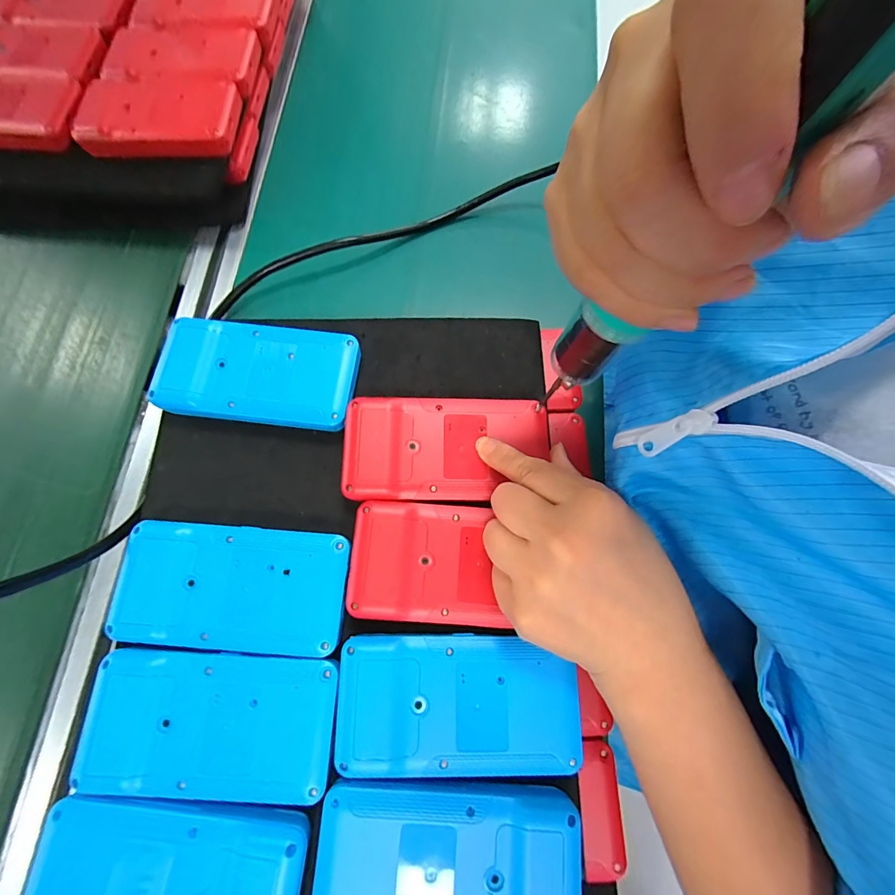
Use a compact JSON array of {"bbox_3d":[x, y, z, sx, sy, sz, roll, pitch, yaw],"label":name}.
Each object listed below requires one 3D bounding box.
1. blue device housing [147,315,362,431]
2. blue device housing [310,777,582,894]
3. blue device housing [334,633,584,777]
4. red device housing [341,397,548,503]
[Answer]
[{"bbox_3d":[-0.117,-0.048,0.253,0.118,0.014,0.062,7,75,3],"label":"blue device housing"},{"bbox_3d":[0.000,0.193,0.187,0.119,0.013,0.065,4,75,2],"label":"blue device housing"},{"bbox_3d":[0.006,0.128,0.205,0.119,0.012,0.062,1,75,1],"label":"blue device housing"},{"bbox_3d":[-0.001,0.000,0.237,0.116,0.011,0.062,-1,74,2],"label":"red device housing"}]

